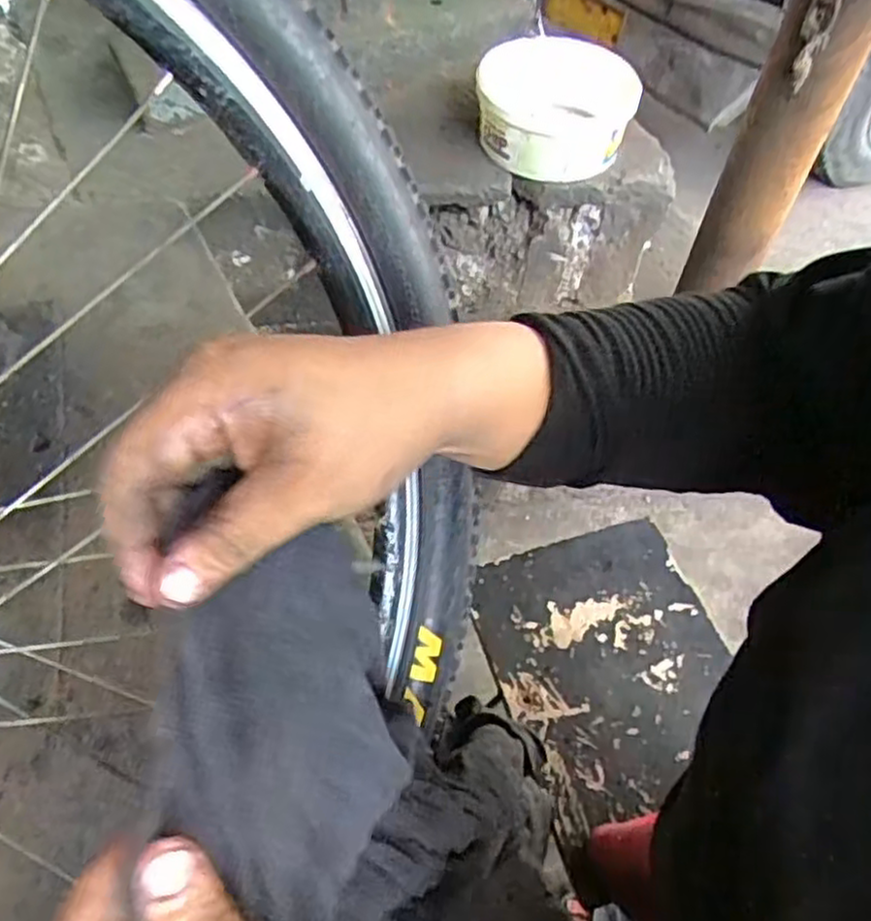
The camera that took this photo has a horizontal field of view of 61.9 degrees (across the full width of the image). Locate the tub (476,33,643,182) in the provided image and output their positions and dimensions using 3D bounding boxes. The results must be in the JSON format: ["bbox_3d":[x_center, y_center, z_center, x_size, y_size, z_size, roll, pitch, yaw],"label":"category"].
[{"bbox_3d":[0.149,-0.439,0.904,0.182,0.092,0.171,2,55,-2],"label":"tub"}]

